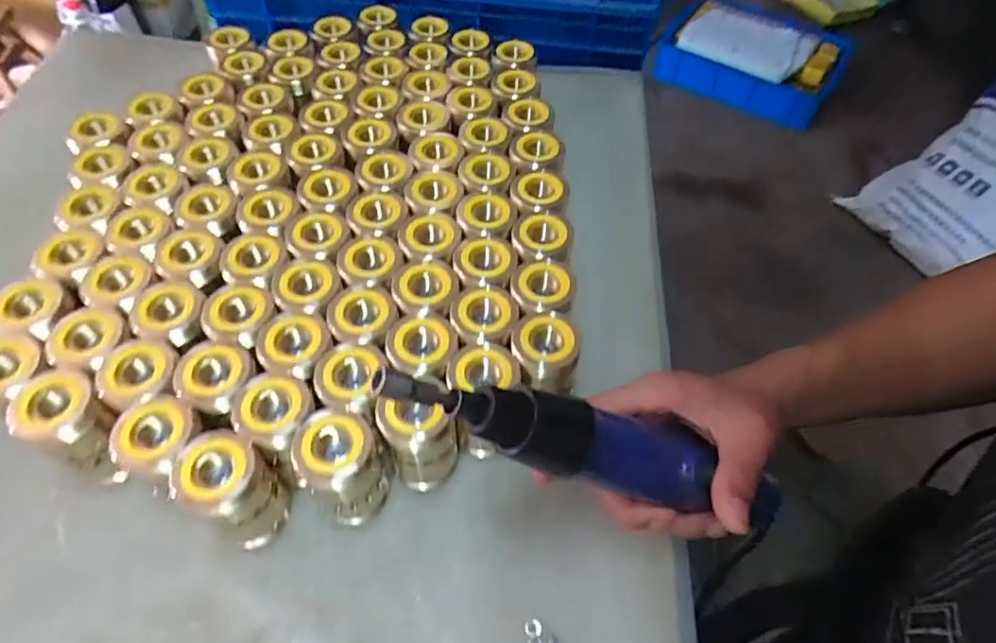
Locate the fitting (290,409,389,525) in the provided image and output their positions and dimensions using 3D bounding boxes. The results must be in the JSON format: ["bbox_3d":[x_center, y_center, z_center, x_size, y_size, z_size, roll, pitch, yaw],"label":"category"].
[{"bbox_3d":[-0.086,0.082,0.337,0.040,0.069,0.040,1,56,-2],"label":"fitting"}]

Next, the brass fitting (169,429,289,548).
[{"bbox_3d":[-0.141,0.091,0.330,0.043,0.074,0.040,1,56,-2],"label":"brass fitting"}]

